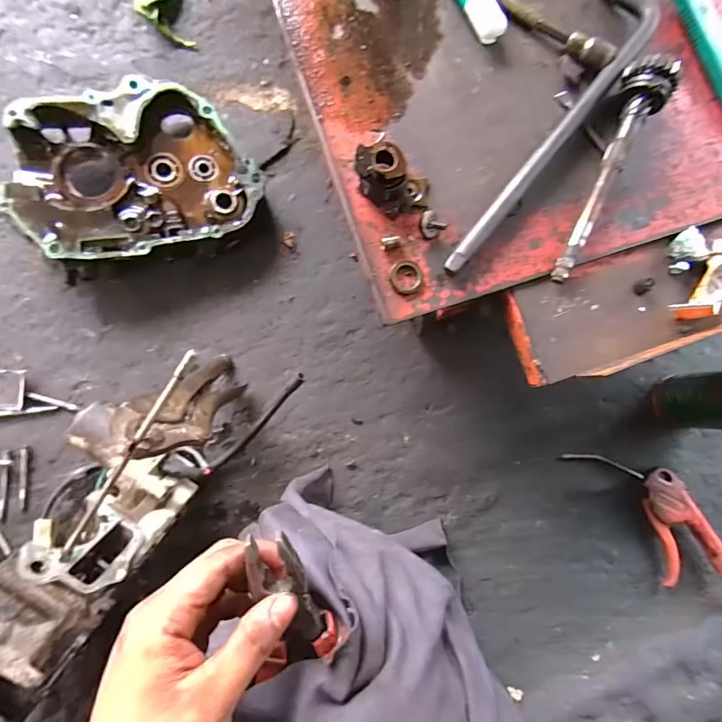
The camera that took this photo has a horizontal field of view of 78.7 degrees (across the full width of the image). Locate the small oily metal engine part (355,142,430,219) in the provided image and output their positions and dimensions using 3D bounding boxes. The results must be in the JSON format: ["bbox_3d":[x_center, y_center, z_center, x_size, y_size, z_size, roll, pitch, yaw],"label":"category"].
[{"bbox_3d":[0.024,-0.140,0.347,0.062,0.034,0.039,20,83,-4],"label":"small oily metal engine part"}]

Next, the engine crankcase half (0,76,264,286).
[{"bbox_3d":[-0.240,-0.196,0.474,0.240,0.064,0.176,-17,87,-8],"label":"engine crankcase half"}]

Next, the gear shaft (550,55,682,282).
[{"bbox_3d":[0.199,-0.158,0.362,0.037,0.043,0.189,30,82,-3],"label":"gear shaft"}]

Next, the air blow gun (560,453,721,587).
[{"bbox_3d":[0.362,0.196,0.515,0.091,0.037,0.272,-37,89,-8],"label":"air blow gun"}]

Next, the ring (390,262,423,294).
[{"bbox_3d":[0.037,-0.067,0.355,0.026,0.004,0.027,1,84,-6],"label":"ring"}]

